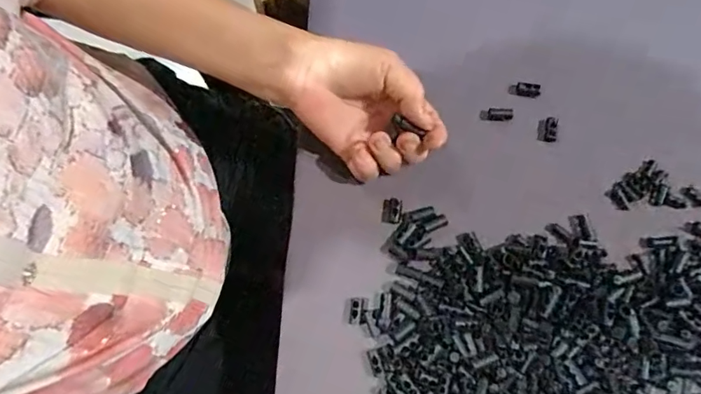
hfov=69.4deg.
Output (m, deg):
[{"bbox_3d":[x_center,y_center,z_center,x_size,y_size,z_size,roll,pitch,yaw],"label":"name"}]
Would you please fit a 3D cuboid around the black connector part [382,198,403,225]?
[{"bbox_3d":[0.031,0.011,0.378,0.014,0.009,0.020,9,76,3],"label":"black connector part"}]

